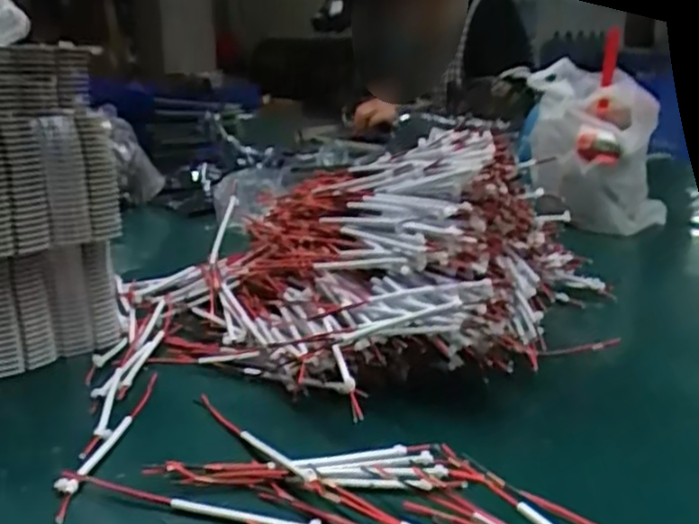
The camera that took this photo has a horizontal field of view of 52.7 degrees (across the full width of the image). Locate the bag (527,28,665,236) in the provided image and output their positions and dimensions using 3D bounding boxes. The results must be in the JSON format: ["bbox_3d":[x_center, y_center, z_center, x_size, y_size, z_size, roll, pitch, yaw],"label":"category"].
[{"bbox_3d":[0.280,-0.124,0.799,0.151,0.168,0.135,9,18,19],"label":"bag"}]

